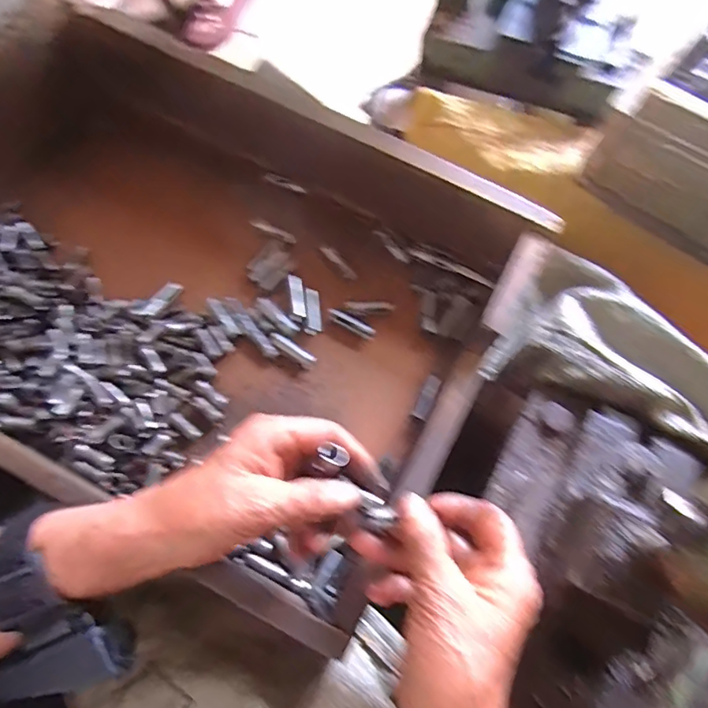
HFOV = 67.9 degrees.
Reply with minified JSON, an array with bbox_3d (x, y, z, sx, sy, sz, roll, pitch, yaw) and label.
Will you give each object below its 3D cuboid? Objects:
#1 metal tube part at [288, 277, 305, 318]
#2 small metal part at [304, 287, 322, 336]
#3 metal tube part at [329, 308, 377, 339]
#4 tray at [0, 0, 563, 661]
[{"bbox_3d":[-0.048,-0.049,0.437,0.012,0.005,0.036,-8,68,-1],"label":"metal tube part"},{"bbox_3d":[-0.034,-0.035,0.437,0.013,0.004,0.039,-3,81,1],"label":"small metal part"},{"bbox_3d":[-0.001,-0.027,0.437,0.041,0.005,0.013,24,71,11],"label":"metal tube part"},{"bbox_3d":[-0.126,-0.057,0.390,0.444,0.140,0.343,28,72,12],"label":"tray"}]

